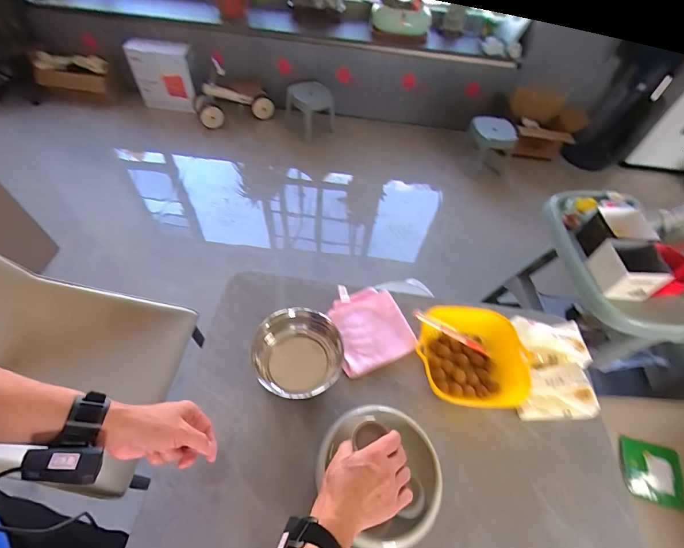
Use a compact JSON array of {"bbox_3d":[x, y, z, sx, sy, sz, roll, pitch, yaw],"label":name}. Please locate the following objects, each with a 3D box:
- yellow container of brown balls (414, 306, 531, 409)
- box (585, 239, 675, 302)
[{"bbox_3d":[0.245,0.163,0.659,0.196,0.077,0.182,2,54,-4],"label":"yellow container of brown balls"},{"bbox_3d":[0.712,-0.008,0.843,0.132,0.090,0.115,2,54,-3],"label":"box"}]

